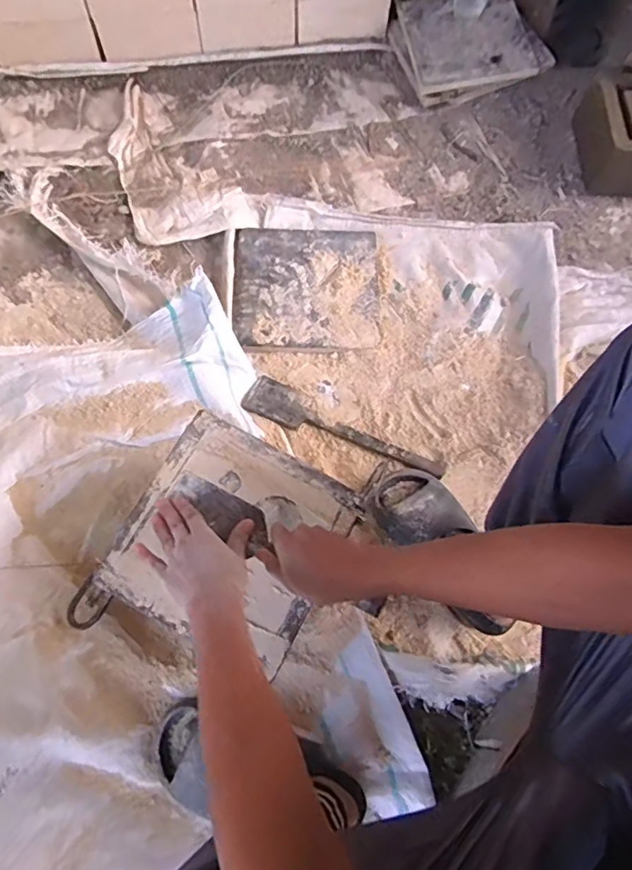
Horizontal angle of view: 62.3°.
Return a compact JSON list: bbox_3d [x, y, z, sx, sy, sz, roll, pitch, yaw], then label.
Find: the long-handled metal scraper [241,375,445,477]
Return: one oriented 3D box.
[{"bbox_3d":[0.041,-0.002,0.817,0.321,0.018,0.067,26,69,7],"label":"long-handled metal scraper"}]

